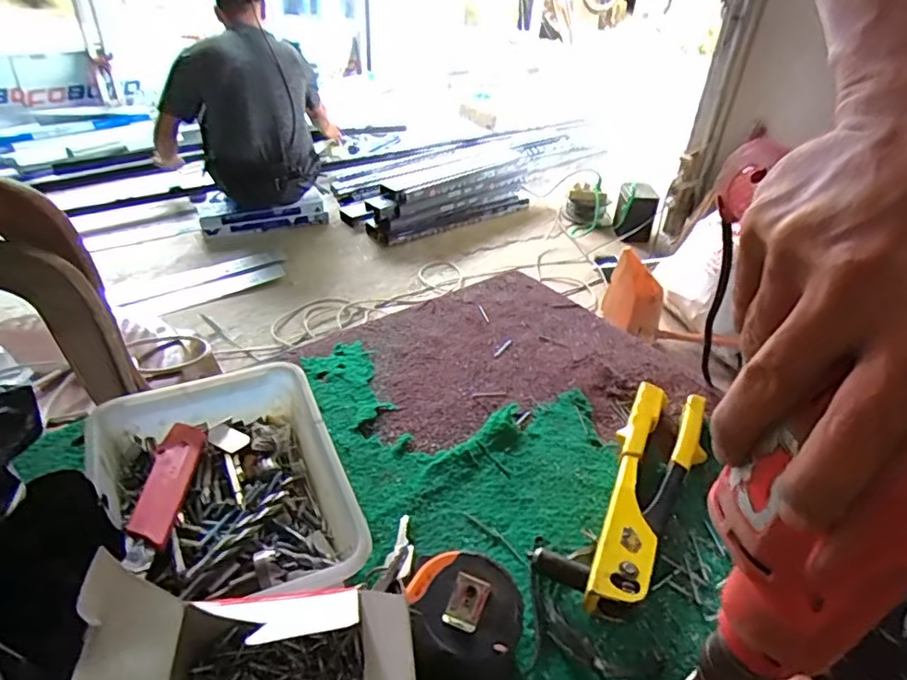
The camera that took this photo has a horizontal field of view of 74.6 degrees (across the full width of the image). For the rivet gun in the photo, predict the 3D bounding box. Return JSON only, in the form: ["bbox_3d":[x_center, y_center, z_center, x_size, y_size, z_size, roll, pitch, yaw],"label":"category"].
[{"bbox_3d":[0.149,0.111,0.484,0.075,0.029,0.240,24,41,24],"label":"rivet gun"}]

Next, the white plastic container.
[{"bbox_3d":[-0.169,0.114,0.442,0.170,0.055,0.229,-17,41,-25],"label":"white plastic container"}]

